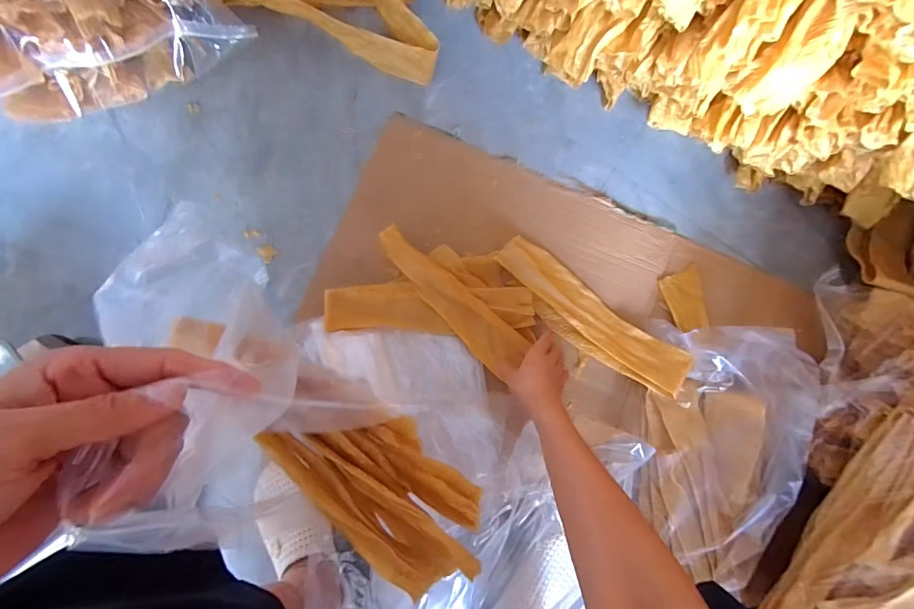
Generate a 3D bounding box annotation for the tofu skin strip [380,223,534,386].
[{"bbox_3d":[-0.007,-0.006,0.596,0.273,0.011,0.069,44,81,-7],"label":"tofu skin strip"}]

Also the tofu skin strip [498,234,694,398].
[{"bbox_3d":[0.206,0.017,0.630,0.339,0.040,0.088,37,81,2],"label":"tofu skin strip"}]

